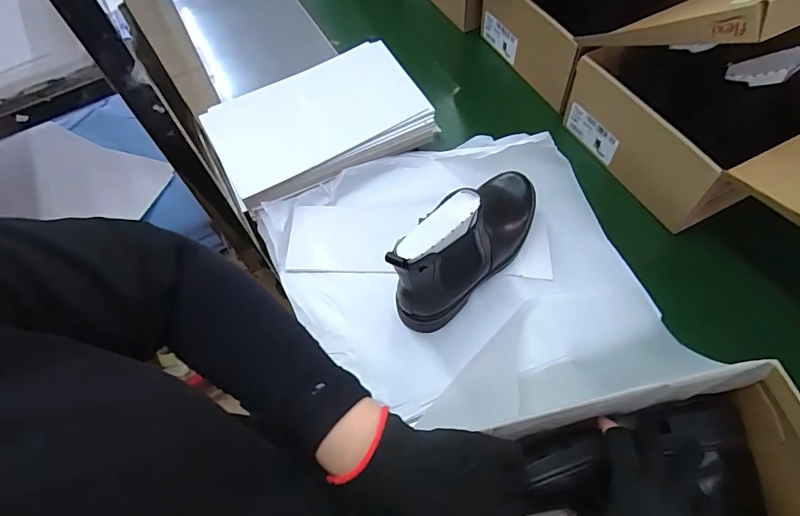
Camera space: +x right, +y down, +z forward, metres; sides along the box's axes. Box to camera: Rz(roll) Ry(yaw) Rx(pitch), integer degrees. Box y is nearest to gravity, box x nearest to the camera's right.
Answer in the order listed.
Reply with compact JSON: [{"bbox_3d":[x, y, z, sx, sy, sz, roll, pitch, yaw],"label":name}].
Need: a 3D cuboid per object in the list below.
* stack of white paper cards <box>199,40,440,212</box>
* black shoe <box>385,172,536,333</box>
[{"bbox_3d":[-0.129,-0.210,0.699,0.318,0.050,0.221,-26,62,-11],"label":"stack of white paper cards"},{"bbox_3d":[0.090,-0.035,0.522,0.081,0.154,0.247,31,67,19],"label":"black shoe"}]

